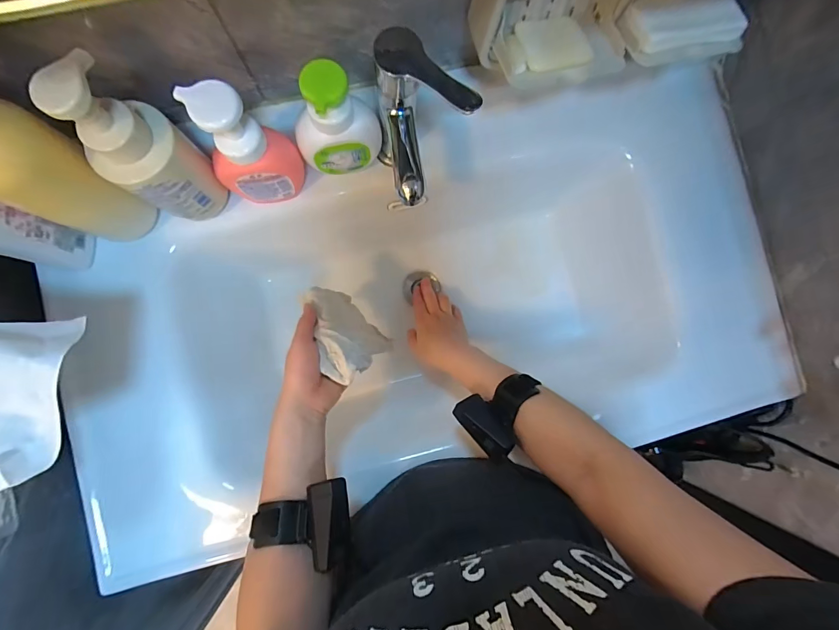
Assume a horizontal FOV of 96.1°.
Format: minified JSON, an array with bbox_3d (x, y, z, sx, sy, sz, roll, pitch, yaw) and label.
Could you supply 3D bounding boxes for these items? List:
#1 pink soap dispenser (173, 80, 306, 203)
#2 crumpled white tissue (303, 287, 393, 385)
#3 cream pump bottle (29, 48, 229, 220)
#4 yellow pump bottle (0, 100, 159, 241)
[{"bbox_3d":[-0.172,-0.167,0.387,0.078,0.150,0.050,-1,87,-4],"label":"pink soap dispenser"},{"bbox_3d":[-0.093,0.014,0.494,0.032,0.168,0.114,-35,90,13],"label":"crumpled white tissue"},{"bbox_3d":[-0.250,-0.146,0.354,0.051,0.187,0.072,38,85,-1],"label":"cream pump bottle"},{"bbox_3d":[-0.322,-0.120,0.333,0.054,0.257,0.071,24,86,-3],"label":"yellow pump bottle"}]

